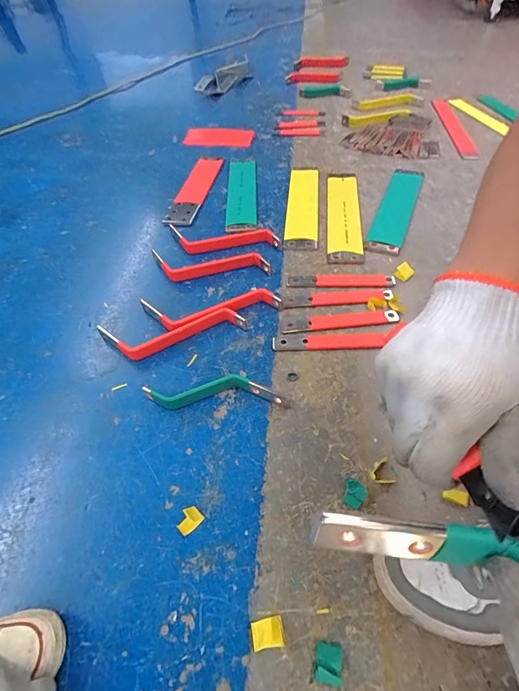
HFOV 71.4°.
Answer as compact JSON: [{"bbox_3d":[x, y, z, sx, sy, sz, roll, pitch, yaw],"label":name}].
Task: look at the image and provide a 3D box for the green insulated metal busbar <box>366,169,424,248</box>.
[{"bbox_3d":[0.358,-0.367,0.929,0.080,0.010,0.362,17,54,16],"label":"green insulated metal busbar"}]

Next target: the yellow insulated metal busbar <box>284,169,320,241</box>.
[{"bbox_3d":[0.118,-0.389,0.960,0.078,0.022,0.354,3,51,6],"label":"yellow insulated metal busbar"}]

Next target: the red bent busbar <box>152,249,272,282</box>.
[{"bbox_3d":[-0.111,-0.176,0.794,0.269,0.034,0.089,3,51,6],"label":"red bent busbar"}]

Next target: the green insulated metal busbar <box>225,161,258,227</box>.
[{"bbox_3d":[-0.048,-0.443,1.020,0.082,0.006,0.330,-2,51,1],"label":"green insulated metal busbar"}]

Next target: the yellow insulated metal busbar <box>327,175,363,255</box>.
[{"bbox_3d":[0.214,-0.347,0.921,0.082,0.011,0.348,4,51,6],"label":"yellow insulated metal busbar"}]

